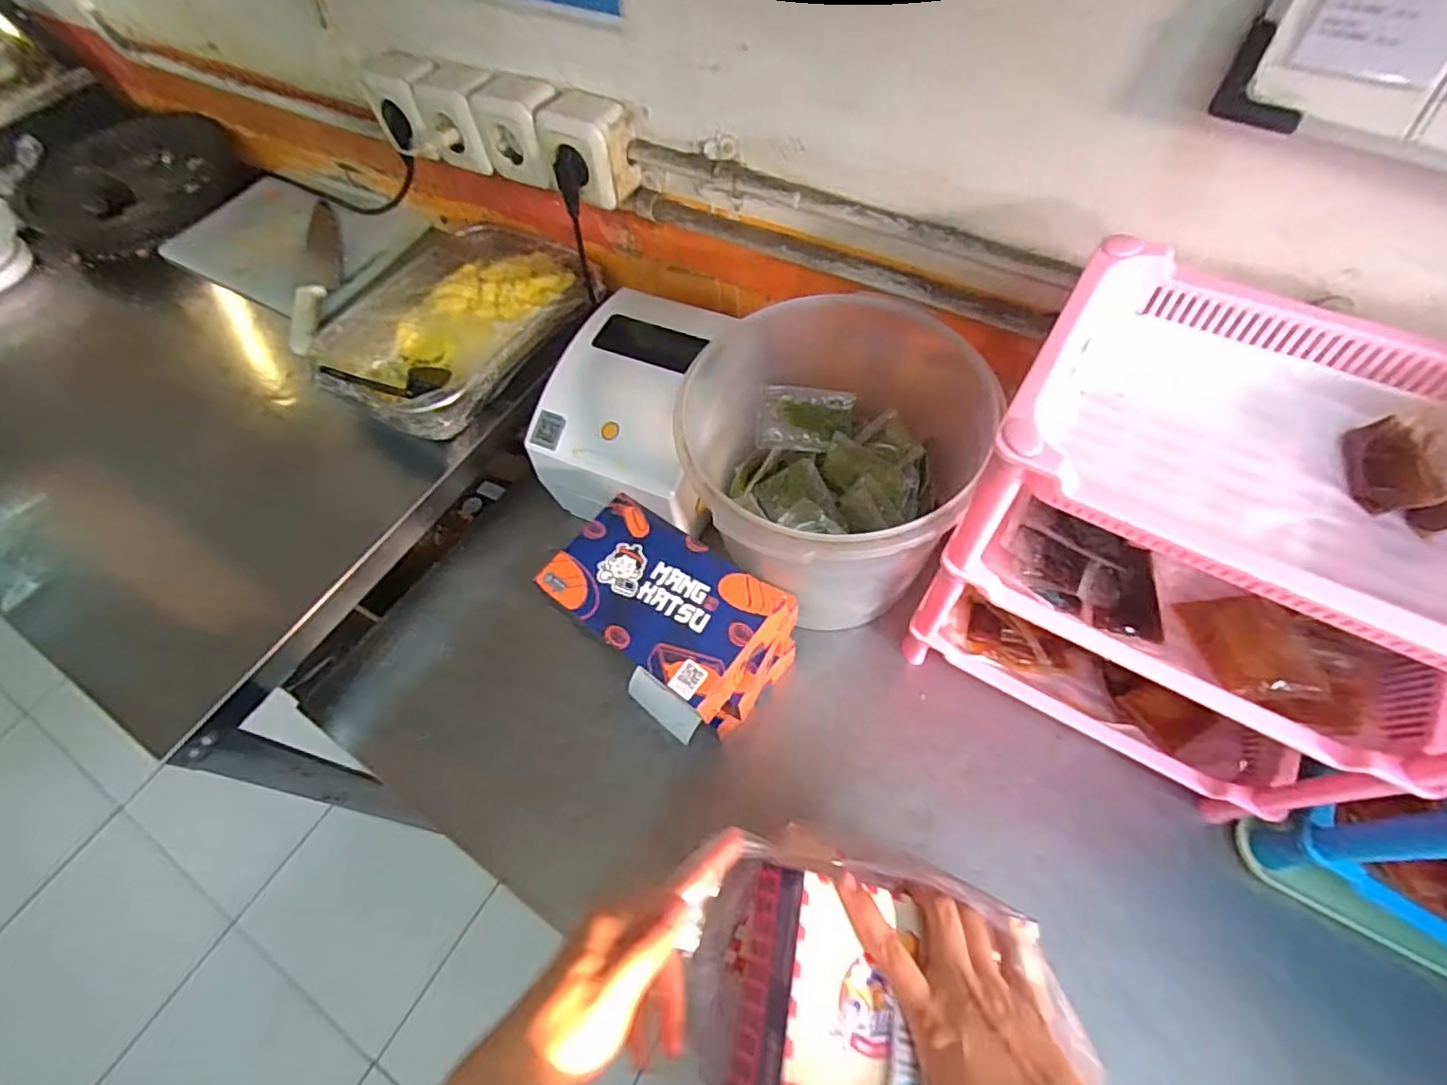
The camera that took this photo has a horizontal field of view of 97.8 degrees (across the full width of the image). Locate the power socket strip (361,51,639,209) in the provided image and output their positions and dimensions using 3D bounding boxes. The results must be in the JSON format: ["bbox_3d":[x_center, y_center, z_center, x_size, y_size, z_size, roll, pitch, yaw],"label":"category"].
[{"bbox_3d":[-0.255,-0.443,0.669,0.364,0.077,0.088,26,65,18],"label":"power socket strip"}]

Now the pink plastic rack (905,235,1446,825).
[{"bbox_3d":[0.340,0.023,0.463,0.311,0.323,0.206,27,65,19],"label":"pink plastic rack"}]

